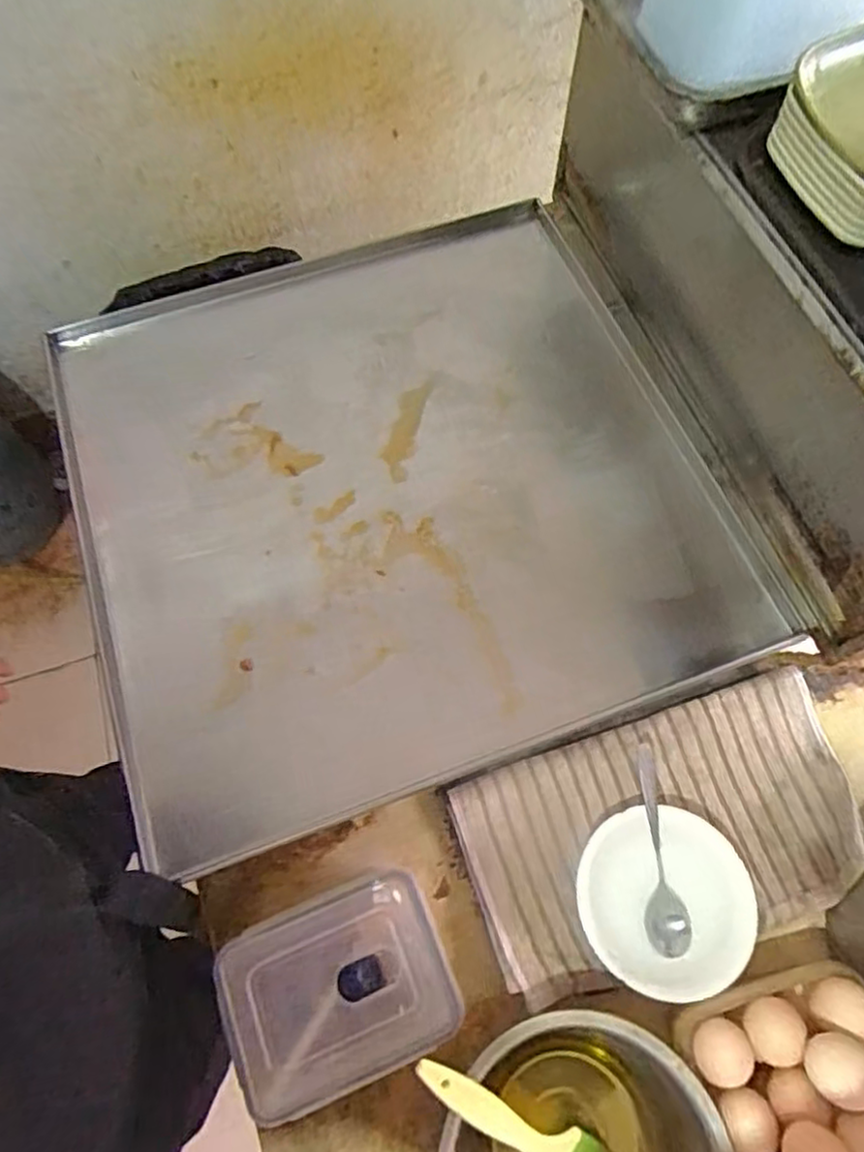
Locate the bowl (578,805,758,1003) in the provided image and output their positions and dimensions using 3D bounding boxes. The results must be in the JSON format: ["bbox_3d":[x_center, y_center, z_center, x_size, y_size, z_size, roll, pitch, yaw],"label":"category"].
[{"bbox_3d":[0.188,0.264,0.536,0.129,0.042,0.133,-1,68,1],"label":"bowl"}]

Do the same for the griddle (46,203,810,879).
[{"bbox_3d":[-0.038,-0.096,0.683,0.611,0.047,0.597,-19,69,-6],"label":"griddle"}]

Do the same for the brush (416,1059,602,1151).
[{"bbox_3d":[0.058,0.392,0.460,0.191,0.017,0.047,45,73,-16],"label":"brush"}]

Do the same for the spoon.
[{"bbox_3d":[0.191,0.224,0.540,0.033,0.024,0.158,1,68,2],"label":"spoon"}]

